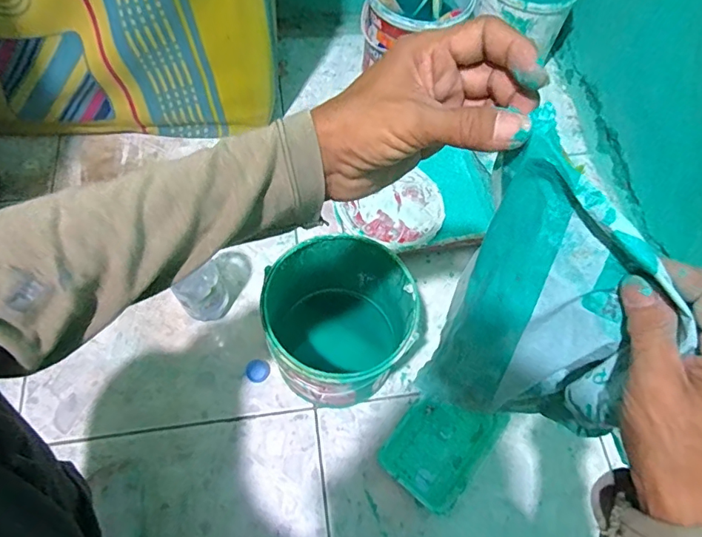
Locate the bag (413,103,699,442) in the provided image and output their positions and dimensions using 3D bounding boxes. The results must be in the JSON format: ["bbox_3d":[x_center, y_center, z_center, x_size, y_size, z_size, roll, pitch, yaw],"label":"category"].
[{"bbox_3d":[0.131,0.037,0.332,0.122,0.266,0.050,31,52,21],"label":"bag"}]

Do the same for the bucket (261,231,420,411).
[{"bbox_3d":[-0.017,0.078,0.648,0.176,0.190,0.172,1,64,-3],"label":"bucket"}]

